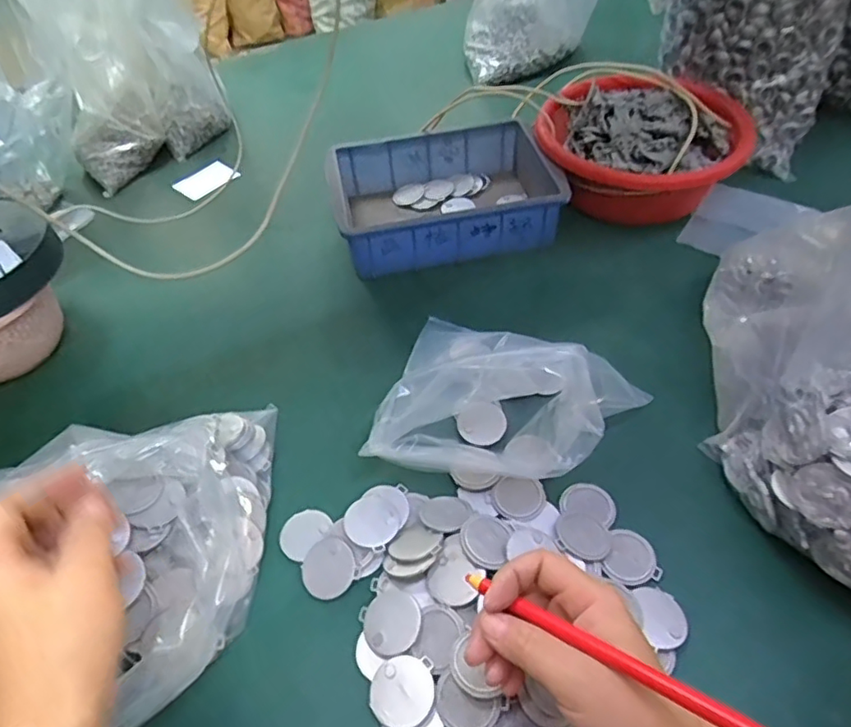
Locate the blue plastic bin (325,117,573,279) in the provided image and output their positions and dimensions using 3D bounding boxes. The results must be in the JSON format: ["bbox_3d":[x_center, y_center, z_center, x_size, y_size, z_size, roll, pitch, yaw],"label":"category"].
[{"bbox_3d":[0.020,-0.192,0.669,0.235,0.068,0.168,-9,49,-2],"label":"blue plastic bin"}]

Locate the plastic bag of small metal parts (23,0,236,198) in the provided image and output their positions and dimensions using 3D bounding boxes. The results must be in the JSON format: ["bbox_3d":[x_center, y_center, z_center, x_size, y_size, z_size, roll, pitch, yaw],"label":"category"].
[{"bbox_3d":[-0.384,-0.414,0.730,0.190,0.296,0.163,-21,51,-13],"label":"plastic bag of small metal parts"}]

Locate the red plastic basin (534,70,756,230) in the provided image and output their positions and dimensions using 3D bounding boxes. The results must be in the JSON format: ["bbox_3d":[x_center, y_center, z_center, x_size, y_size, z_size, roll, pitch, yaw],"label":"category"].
[{"bbox_3d":[0.238,-0.241,0.663,0.218,0.106,0.182,24,55,23],"label":"red plastic basin"}]

